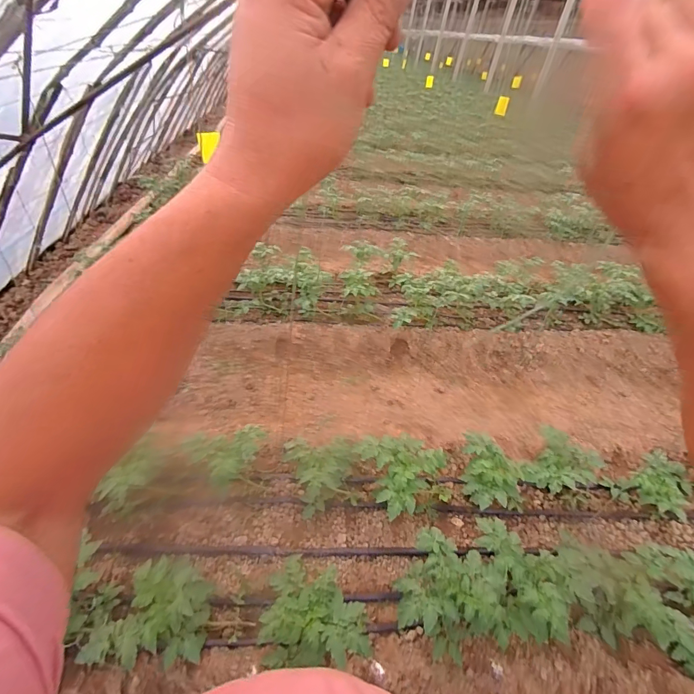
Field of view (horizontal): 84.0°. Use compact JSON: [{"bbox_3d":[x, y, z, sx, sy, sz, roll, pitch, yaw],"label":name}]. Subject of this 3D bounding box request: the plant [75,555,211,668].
[{"bbox_3d":[-0.564,0.826,1.189,0.311,0.261,0.336,18,41,13],"label":"plant"}]

